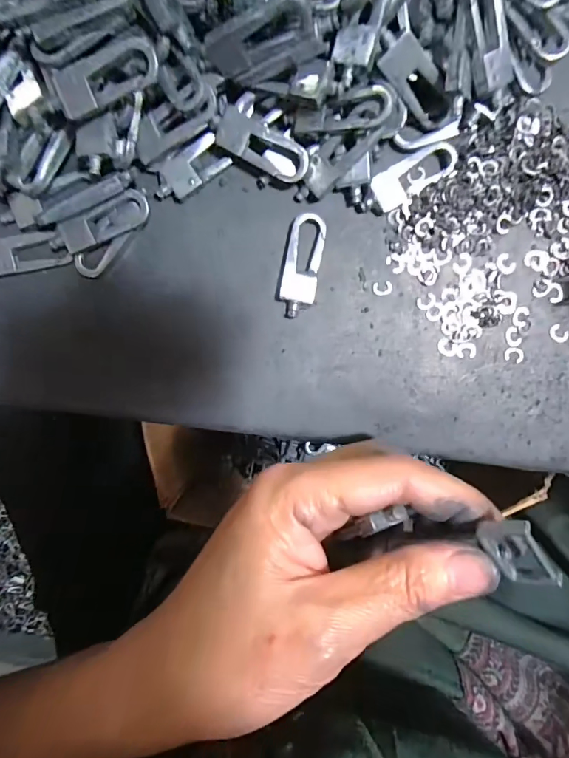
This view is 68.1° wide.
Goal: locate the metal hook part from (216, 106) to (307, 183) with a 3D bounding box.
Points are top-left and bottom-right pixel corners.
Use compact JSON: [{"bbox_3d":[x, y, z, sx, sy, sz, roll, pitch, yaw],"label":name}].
[{"bbox_3d":[-0.009,-0.094,0.170,0.040,0.004,0.015,30,102,-2],"label":"metal hook part"}]

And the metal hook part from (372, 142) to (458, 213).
[{"bbox_3d":[0.055,-0.086,0.179,0.036,0.005,0.016,-31,95,4],"label":"metal hook part"}]

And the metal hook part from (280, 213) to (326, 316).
[{"bbox_3d":[0.008,-0.048,0.182,0.015,0.005,0.043,9,96,0],"label":"metal hook part"}]

